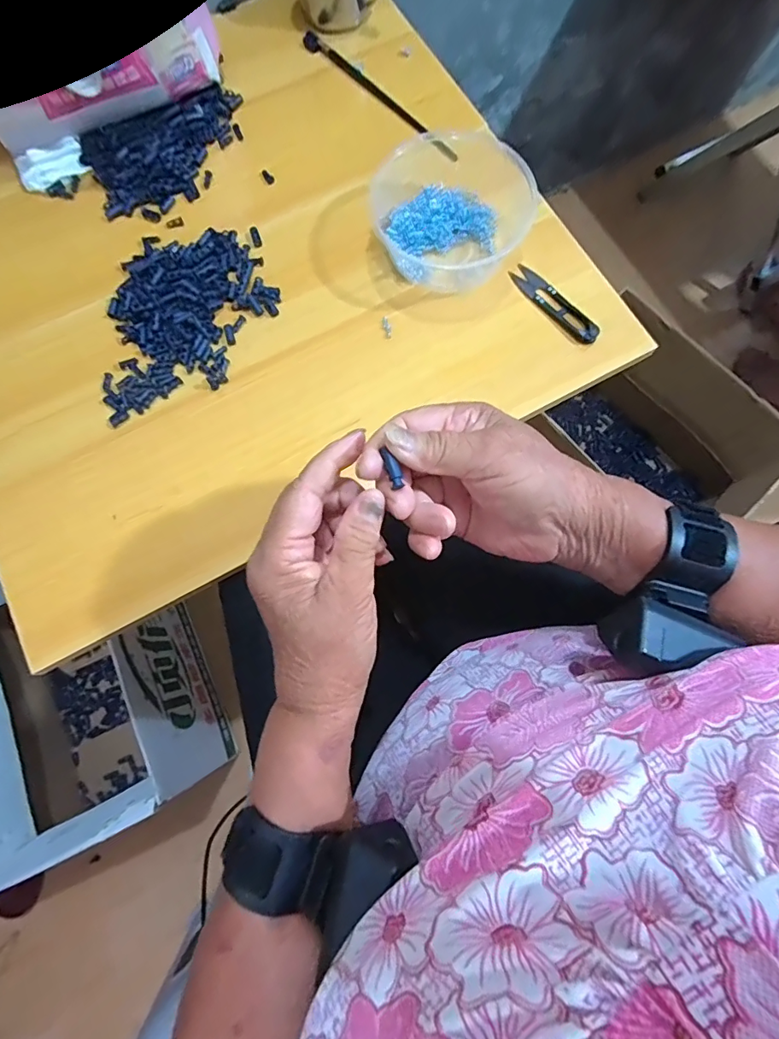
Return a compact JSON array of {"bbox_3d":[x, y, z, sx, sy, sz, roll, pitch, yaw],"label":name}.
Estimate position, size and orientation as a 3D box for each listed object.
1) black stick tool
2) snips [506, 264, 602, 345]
[{"bbox_3d":[-0.011,-0.448,0.506,0.017,0.016,0.219,-43,79,-9],"label":"black stick tool"},{"bbox_3d":[0.155,-0.203,0.448,0.027,0.011,0.103,-37,78,-8],"label":"snips"}]

